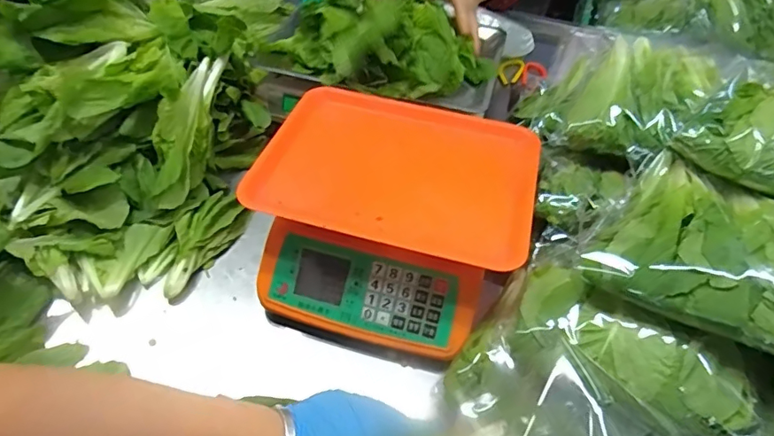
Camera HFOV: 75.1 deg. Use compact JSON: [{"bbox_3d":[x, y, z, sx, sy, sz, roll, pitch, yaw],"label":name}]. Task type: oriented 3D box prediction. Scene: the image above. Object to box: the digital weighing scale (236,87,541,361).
[{"bbox_3d":[0.008,-0.012,0.586,0.292,0.110,0.282,13,48,10],"label":"digital weighing scale"}]

